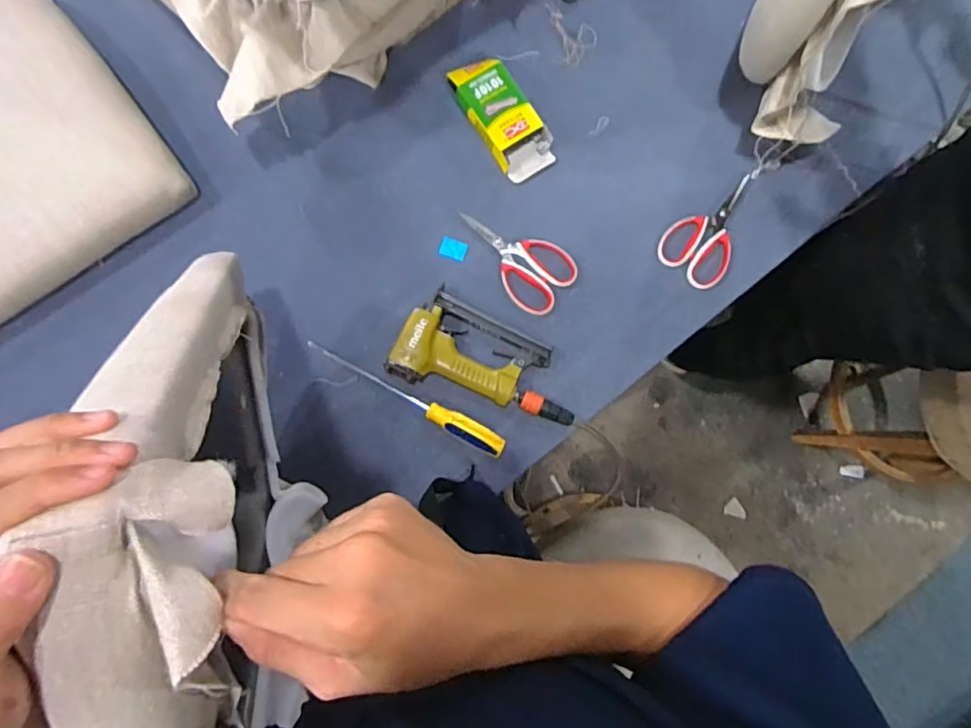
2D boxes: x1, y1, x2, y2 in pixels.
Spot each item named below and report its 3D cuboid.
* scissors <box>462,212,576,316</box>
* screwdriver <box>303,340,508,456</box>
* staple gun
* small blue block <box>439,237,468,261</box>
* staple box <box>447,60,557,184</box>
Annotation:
[{"bbox_3d":[0.041,-0.154,0.784,0.176,0.011,0.099,39,82,-1],"label":"scissors"},{"bbox_3d":[-0.107,0.044,0.749,0.294,0.034,0.029,29,82,-2],"label":"screwdriver"},{"bbox_3d":[0.006,0.003,0.755,0.247,0.036,0.129,26,83,-3],"label":"staple gun"},{"bbox_3d":[-0.045,-0.163,0.784,0.037,0.004,0.028,20,83,-3],"label":"small blue block"},{"bbox_3d":[0.025,-0.353,0.789,0.086,0.035,0.180,-35,89,-8],"label":"staple box"}]

